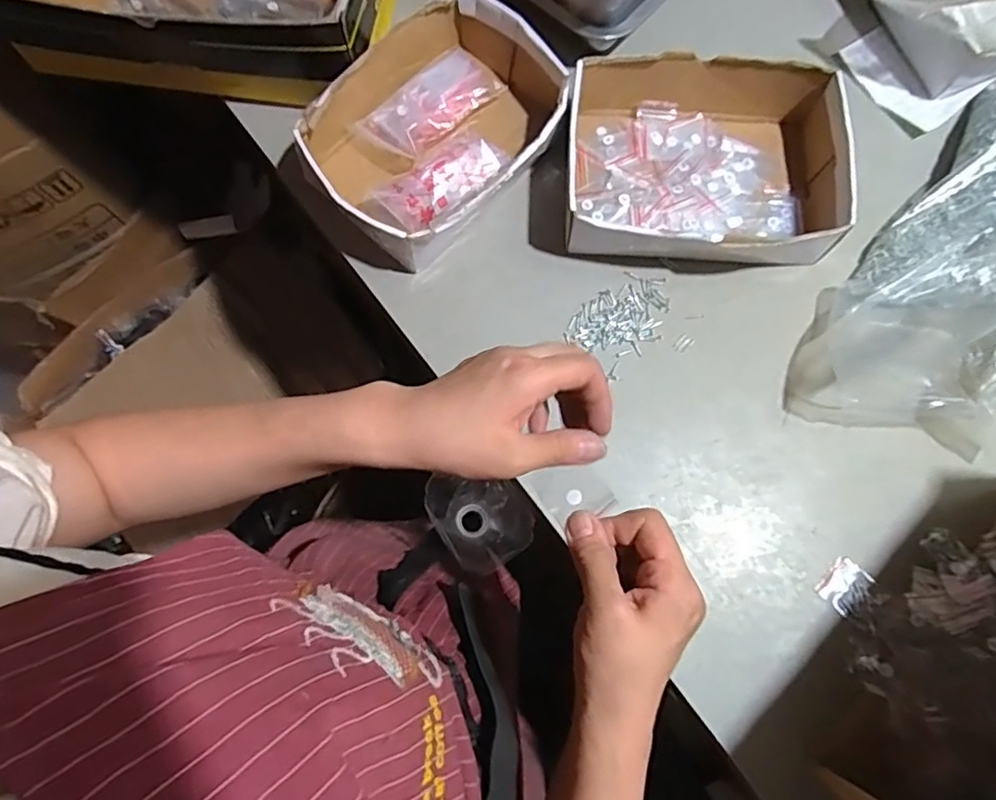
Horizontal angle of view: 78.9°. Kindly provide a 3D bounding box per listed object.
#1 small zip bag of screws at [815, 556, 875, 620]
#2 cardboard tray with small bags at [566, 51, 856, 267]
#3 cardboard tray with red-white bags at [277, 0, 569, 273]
[{"bbox_3d":[0.283,0.152,0.490,0.040,0.004,0.037,-44,79,-9],"label":"small zip bag of screws"},{"bbox_3d":[0.185,-0.215,0.553,0.242,0.061,0.192,2,76,1],"label":"cardboard tray with small bags"},{"bbox_3d":[-0.059,-0.244,0.558,0.253,0.064,0.180,-40,79,-9],"label":"cardboard tray with red-white bags"}]

